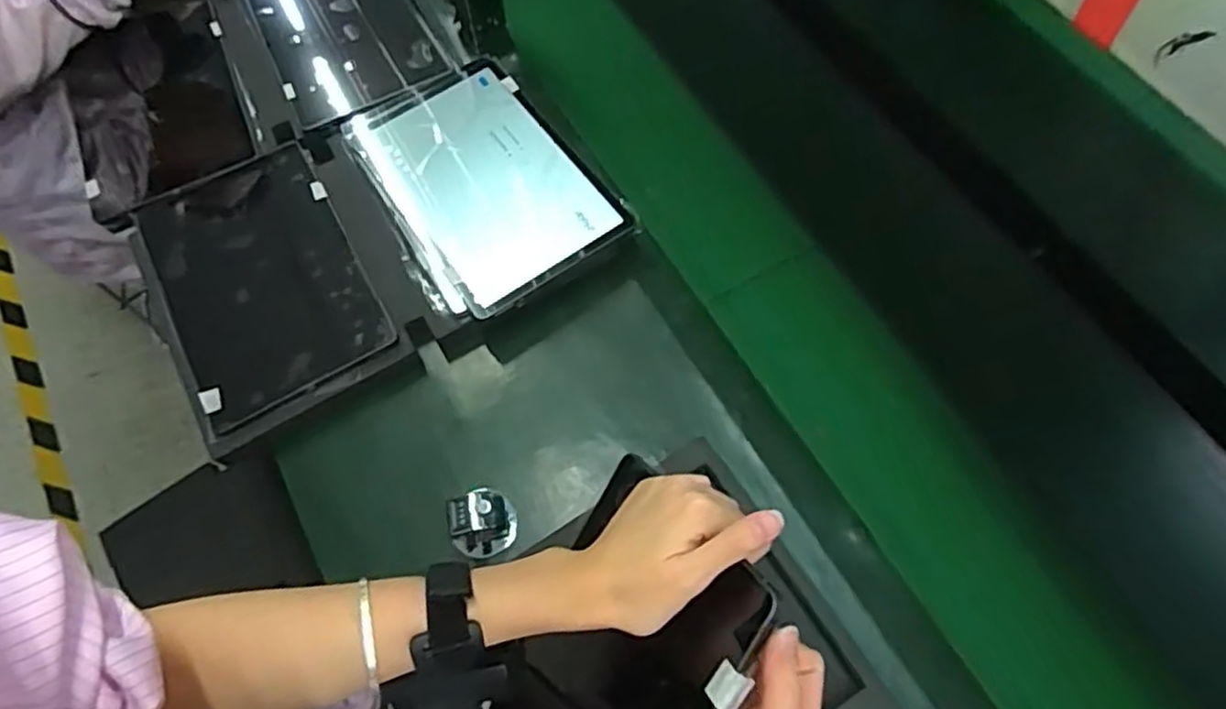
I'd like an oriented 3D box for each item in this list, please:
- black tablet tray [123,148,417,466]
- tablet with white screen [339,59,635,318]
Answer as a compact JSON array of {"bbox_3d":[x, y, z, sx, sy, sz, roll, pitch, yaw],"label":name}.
[{"bbox_3d":[-0.315,-0.062,0.642,0.172,0.023,0.261,-29,68,-13],"label":"black tablet tray"},{"bbox_3d":[-0.125,-0.168,0.670,0.169,0.013,0.264,-32,67,-9],"label":"tablet with white screen"}]

